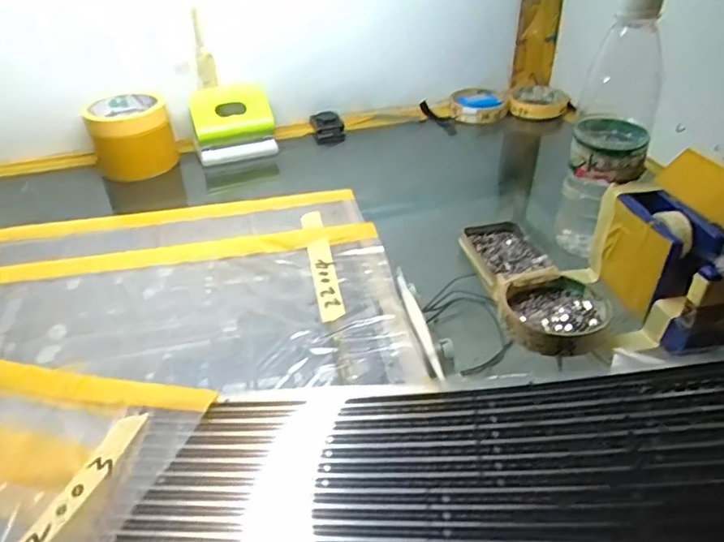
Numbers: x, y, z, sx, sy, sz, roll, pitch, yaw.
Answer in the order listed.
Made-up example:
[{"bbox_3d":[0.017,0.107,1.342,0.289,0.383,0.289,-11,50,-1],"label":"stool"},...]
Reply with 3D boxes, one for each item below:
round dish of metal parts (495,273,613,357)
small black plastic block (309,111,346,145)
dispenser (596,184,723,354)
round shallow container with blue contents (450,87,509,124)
[{"bbox_3d":[0.154,0.027,0.478,0.085,0.024,0.100,3,32,7],"label":"round dish of metal parts"},{"bbox_3d":[-0.047,-0.198,0.813,0.044,0.038,0.036,-7,32,-7],"label":"small black plastic block"},{"bbox_3d":[0.238,-0.005,0.460,0.046,0.080,0.133,-8,33,-9],"label":"dispenser"},{"bbox_3d":[0.169,-0.240,0.843,0.094,0.018,0.072,-20,52,-22],"label":"round shallow container with blue contents"}]

